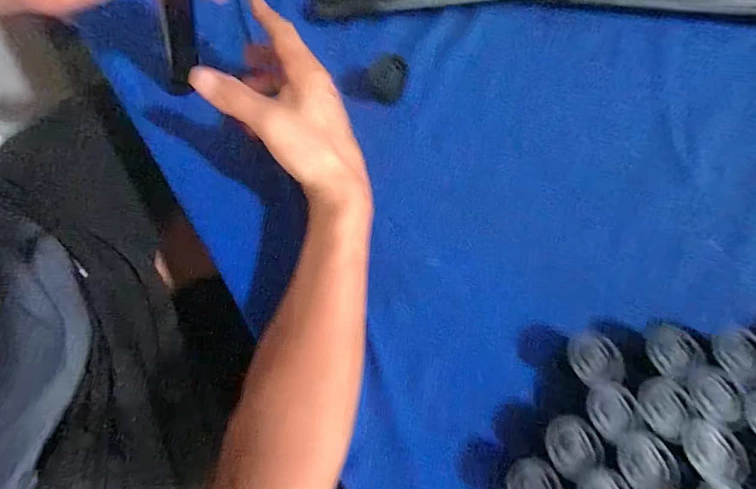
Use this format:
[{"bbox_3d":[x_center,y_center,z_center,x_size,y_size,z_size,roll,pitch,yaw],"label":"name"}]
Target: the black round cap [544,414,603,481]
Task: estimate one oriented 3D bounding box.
[{"bbox_3d":[0.132,0.136,0.277,0.036,0.008,0.034,-33,75,-8],"label":"black round cap"}]

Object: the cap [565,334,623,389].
[{"bbox_3d":[0.157,0.083,0.297,0.034,0.009,0.035,0,73,2],"label":"cap"}]

